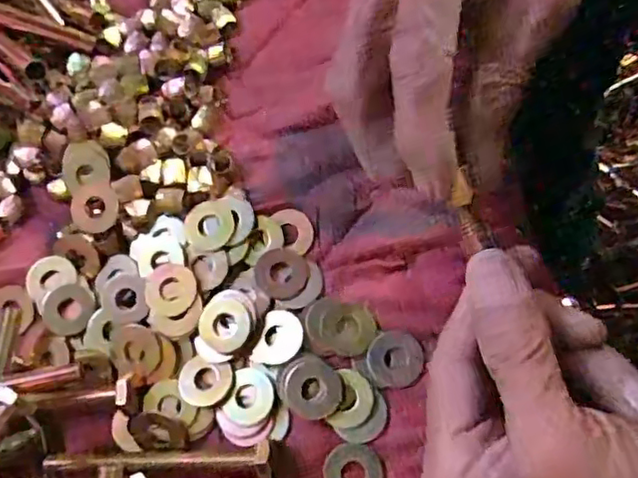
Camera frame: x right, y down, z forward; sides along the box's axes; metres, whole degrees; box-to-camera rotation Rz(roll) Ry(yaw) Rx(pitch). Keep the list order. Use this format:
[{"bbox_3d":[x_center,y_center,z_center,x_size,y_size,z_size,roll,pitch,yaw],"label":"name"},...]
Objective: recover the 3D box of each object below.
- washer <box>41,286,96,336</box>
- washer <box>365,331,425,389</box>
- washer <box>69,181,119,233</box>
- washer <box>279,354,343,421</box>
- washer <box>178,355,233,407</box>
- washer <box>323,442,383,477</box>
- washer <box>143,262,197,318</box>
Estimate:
[{"bbox_3d":[-0.119,0.033,0.300,0.025,0.004,0.023,0,70,0],"label":"washer"},{"bbox_3d":[0.034,0.053,0.279,0.024,0.004,0.025,-3,73,10],"label":"washer"},{"bbox_3d":[-0.110,-0.016,0.310,0.026,0.004,0.024,0,91,12],"label":"washer"},{"bbox_3d":[-0.004,0.064,0.275,0.026,0.004,0.026,-2,70,7],"label":"washer"},{"bbox_3d":[-0.051,0.063,0.281,0.024,0.004,0.021,7,63,18],"label":"washer"},{"bbox_3d":[0.014,0.099,0.266,0.024,0.004,0.024,-2,70,7],"label":"washer"},{"bbox_3d":[-0.069,0.023,0.292,0.024,0.004,0.025,-2,70,7],"label":"washer"}]

